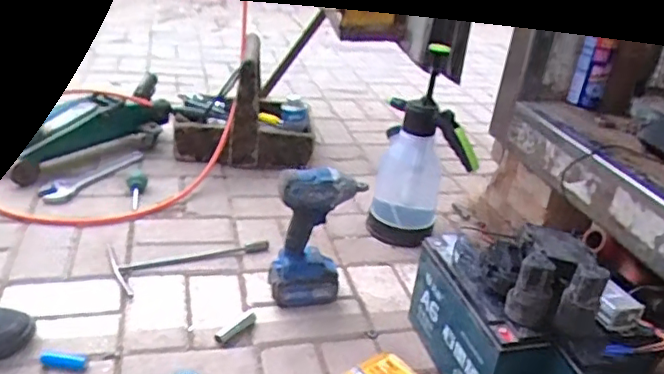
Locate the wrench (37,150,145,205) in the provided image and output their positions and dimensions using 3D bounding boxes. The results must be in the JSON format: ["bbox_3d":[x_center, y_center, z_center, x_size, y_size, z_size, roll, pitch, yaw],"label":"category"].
[{"bbox_3d":[-0.547,-0.032,1.353,0.072,0.012,0.295,15,29,14],"label":"wrench"}]

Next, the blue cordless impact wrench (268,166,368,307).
[{"bbox_3d":[-0.027,0.090,0.997,0.142,0.247,0.065,5,28,-5],"label":"blue cordless impact wrench"}]

